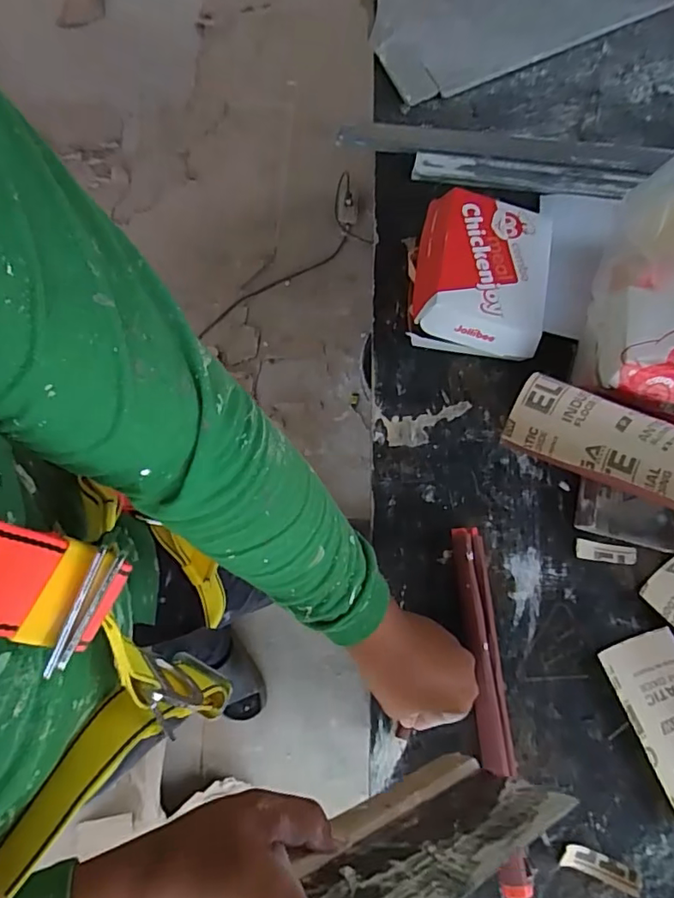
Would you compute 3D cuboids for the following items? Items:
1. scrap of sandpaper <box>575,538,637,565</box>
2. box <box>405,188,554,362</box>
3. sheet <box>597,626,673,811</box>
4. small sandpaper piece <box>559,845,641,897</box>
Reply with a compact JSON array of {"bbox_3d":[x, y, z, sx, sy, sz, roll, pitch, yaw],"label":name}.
[{"bbox_3d":[0.283,0.110,0.564,0.059,0.007,0.019,10,74,6],"label":"scrap of sandpaper"},{"bbox_3d":[0.162,-0.193,0.609,0.143,0.083,0.167,9,74,6],"label":"box"},{"bbox_3d":[0.323,0.261,0.513,0.078,0.012,0.153,-20,73,-3],"label":"sheet"},{"bbox_3d":[0.235,0.376,0.479,0.065,0.016,0.020,17,75,8],"label":"small sandpaper piece"}]

